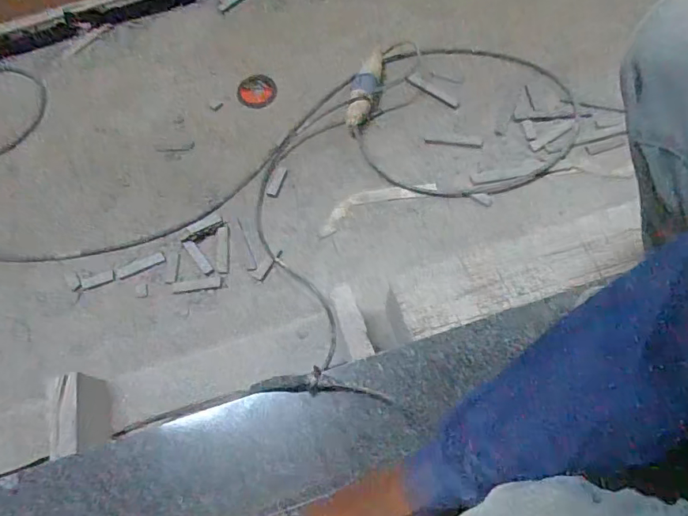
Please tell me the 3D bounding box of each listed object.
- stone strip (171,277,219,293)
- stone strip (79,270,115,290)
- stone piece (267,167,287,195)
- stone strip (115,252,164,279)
[{"bbox_3d":[-0.257,0.045,0.821,0.084,0.004,0.019,-7,68,-2],"label":"stone strip"},{"bbox_3d":[-0.429,0.038,0.826,0.055,0.004,0.023,-17,68,-7],"label":"stone strip"},{"bbox_3d":[-0.130,-0.146,0.906,0.023,0.006,0.059,18,69,8],"label":"stone piece"},{"bbox_3d":[-0.359,0.013,0.837,0.082,0.004,0.020,-23,69,-9],"label":"stone strip"}]

